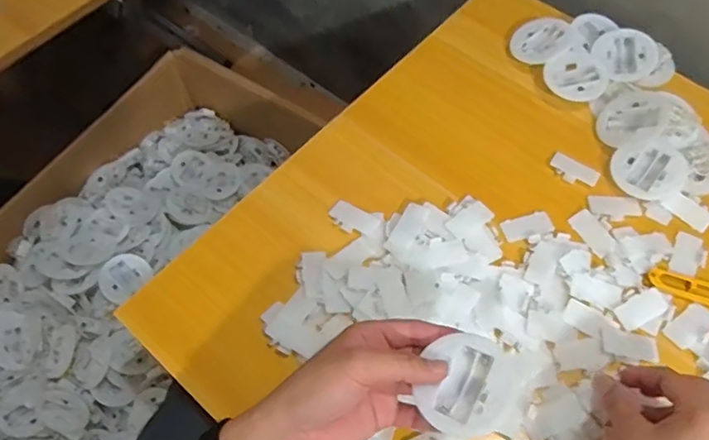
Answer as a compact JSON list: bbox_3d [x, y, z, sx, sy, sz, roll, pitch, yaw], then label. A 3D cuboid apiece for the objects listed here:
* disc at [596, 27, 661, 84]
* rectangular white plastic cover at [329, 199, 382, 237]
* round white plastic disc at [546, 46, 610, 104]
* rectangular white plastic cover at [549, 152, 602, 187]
[{"bbox_3d":[0.299,-0.185,0.595,0.064,0.008,0.068,-4,67,10],"label":"disc"},{"bbox_3d":[0.000,0.000,0.522,0.048,0.005,0.026,26,64,13],"label":"rectangular white plastic cover"},{"bbox_3d":[0.241,-0.158,0.587,0.060,0.010,0.065,0,76,0],"label":"round white plastic disc"},{"bbox_3d":[0.223,-0.049,0.545,0.048,0.005,0.026,30,65,15],"label":"rectangular white plastic cover"}]

